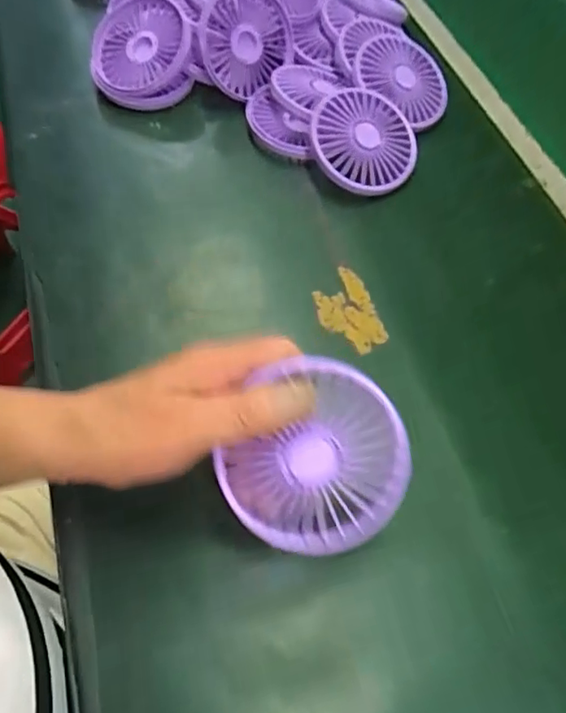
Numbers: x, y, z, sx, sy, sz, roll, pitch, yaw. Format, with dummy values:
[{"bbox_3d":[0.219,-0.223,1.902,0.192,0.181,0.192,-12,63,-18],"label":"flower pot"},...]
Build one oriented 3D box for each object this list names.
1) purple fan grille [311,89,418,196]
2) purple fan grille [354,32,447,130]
[{"bbox_3d":[0.066,-0.176,0.437,0.086,0.010,0.090,9,76,-14],"label":"purple fan grille"},{"bbox_3d":[0.106,-0.246,0.479,0.087,0.012,0.080,25,73,-5],"label":"purple fan grille"}]

